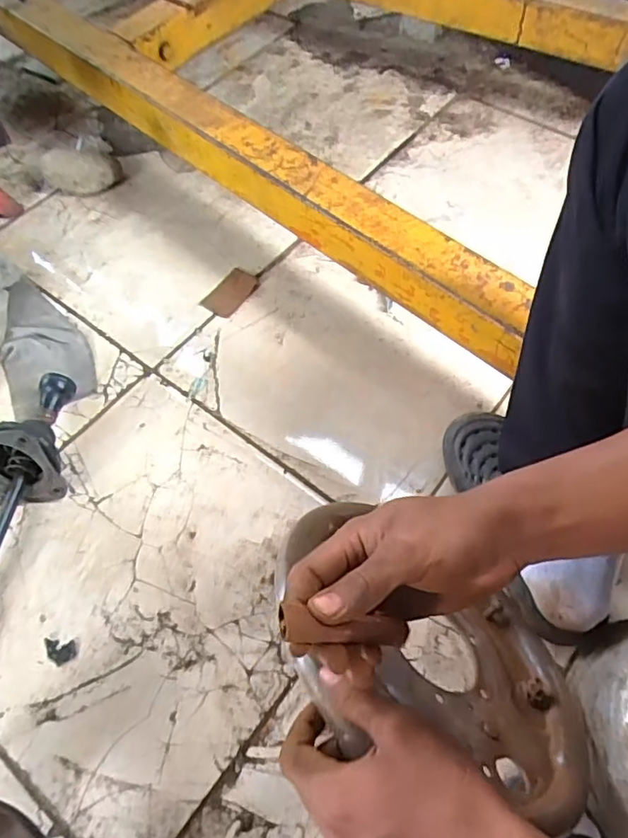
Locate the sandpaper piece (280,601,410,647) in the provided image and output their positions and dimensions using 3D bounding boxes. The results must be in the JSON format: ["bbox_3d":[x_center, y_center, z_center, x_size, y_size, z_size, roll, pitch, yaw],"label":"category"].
[{"bbox_3d":[0.020,0.115,0.305,0.097,0.013,0.015,23,50,-42],"label":"sandpaper piece"}]

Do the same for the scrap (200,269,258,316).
[{"bbox_3d":[-0.125,-0.191,0.836,0.050,0.010,0.083,35,64,15],"label":"scrap"}]

